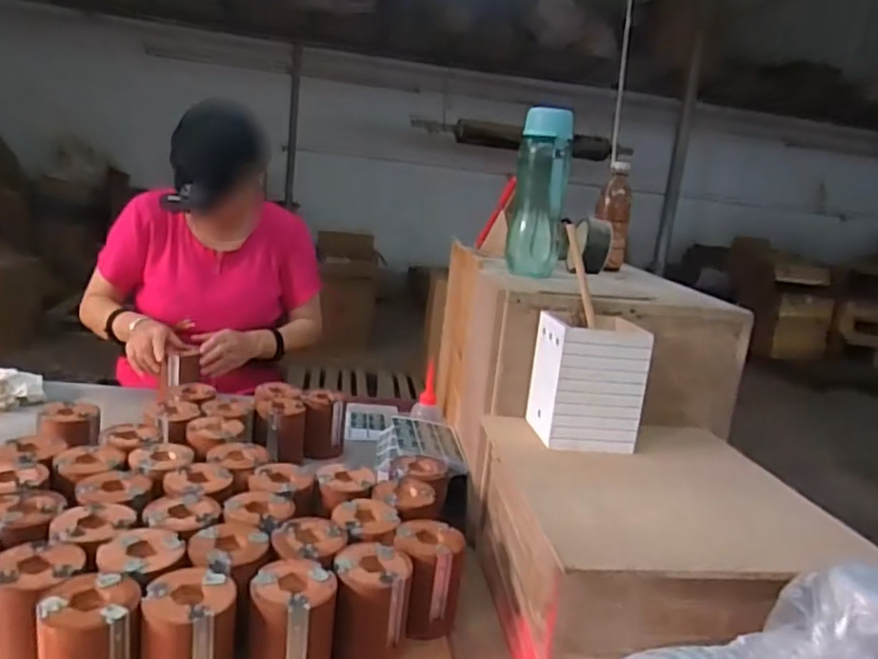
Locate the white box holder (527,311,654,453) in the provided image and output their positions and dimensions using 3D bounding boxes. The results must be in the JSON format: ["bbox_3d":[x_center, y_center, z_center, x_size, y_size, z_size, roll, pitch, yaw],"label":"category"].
[{"bbox_3d":[0.180,0.062,0.825,0.109,0.145,0.105,4,13,-9],"label":"white box holder"}]

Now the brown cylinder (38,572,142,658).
[{"bbox_3d":[-0.306,0.281,0.586,0.076,0.101,0.079,-1,15,-30],"label":"brown cylinder"}]

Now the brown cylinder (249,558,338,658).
[{"bbox_3d":[-0.141,0.287,0.644,0.079,0.098,0.080,4,13,-11],"label":"brown cylinder"}]

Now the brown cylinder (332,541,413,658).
[{"bbox_3d":[-0.071,0.287,0.692,0.077,0.099,0.084,6,13,-1],"label":"brown cylinder"}]

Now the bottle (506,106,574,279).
[{"bbox_3d":[0.142,-0.195,0.945,0.071,0.228,0.068,8,13,8],"label":"bottle"}]

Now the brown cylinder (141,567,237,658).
[{"bbox_3d":[-0.228,0.284,0.610,0.079,0.096,0.081,0,15,-25],"label":"brown cylinder"}]

